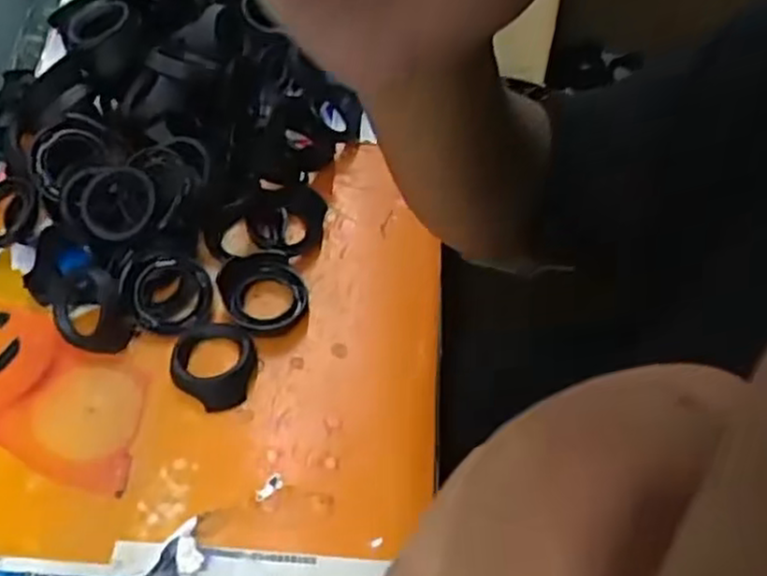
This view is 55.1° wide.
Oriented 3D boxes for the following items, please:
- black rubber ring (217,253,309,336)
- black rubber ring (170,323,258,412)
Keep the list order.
[{"bbox_3d":[-0.088,0.002,0.550,0.062,0.023,0.063,2,60,-3],"label":"black rubber ring"},{"bbox_3d":[-0.121,0.051,0.524,0.058,0.022,0.066,-14,62,-12],"label":"black rubber ring"}]

